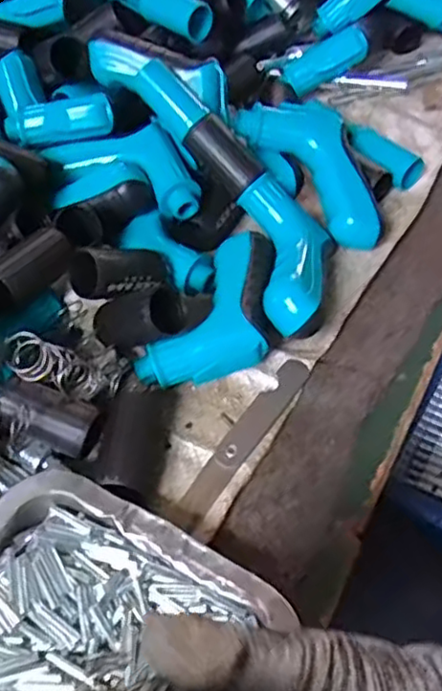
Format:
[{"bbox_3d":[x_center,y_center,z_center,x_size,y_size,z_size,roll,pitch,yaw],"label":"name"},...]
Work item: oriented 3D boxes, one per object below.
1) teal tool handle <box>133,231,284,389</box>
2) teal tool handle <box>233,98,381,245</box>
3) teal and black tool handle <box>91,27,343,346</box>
[{"bbox_3d":[0.007,-0.023,0.454,0.071,0.030,0.141,21,58,16],"label":"teal tool handle"},{"bbox_3d":[0.078,-0.141,0.515,0.056,0.034,0.144,-33,77,-20],"label":"teal tool handle"},{"bbox_3d":[0.003,-0.144,0.532,0.091,0.075,0.330,-26,58,-16],"label":"teal and black tool handle"}]

